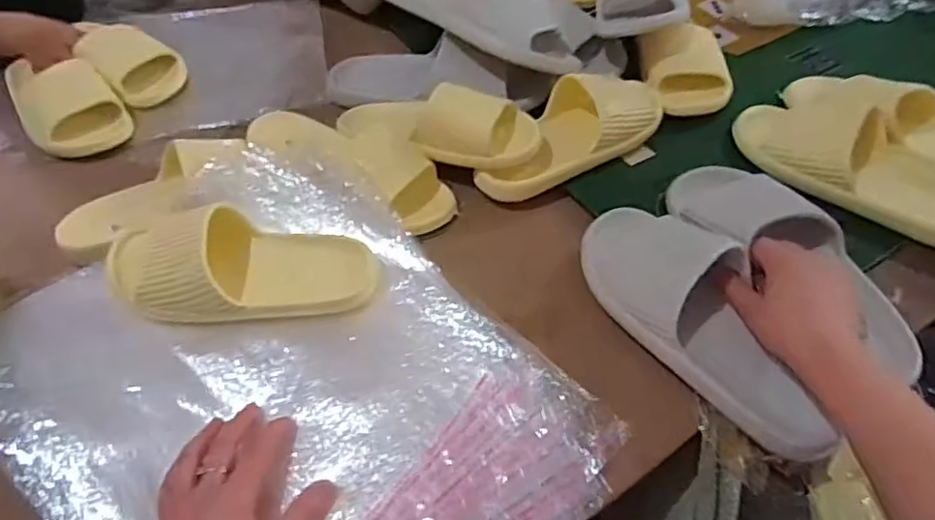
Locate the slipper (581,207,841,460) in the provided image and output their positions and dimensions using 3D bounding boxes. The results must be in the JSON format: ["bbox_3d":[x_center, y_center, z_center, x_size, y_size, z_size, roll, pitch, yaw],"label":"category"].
[{"bbox_3d":[0.204,0.048,0.531,0.099,0.067,0.258,-26,64,-18],"label":"slipper"}]

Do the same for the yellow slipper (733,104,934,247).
[{"bbox_3d":[0.413,-0.106,0.661,0.104,0.061,0.265,-38,59,-25],"label":"yellow slipper"}]

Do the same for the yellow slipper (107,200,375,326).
[{"bbox_3d":[-0.208,0.002,0.563,0.246,0.062,0.106,3,51,5],"label":"yellow slipper"}]

